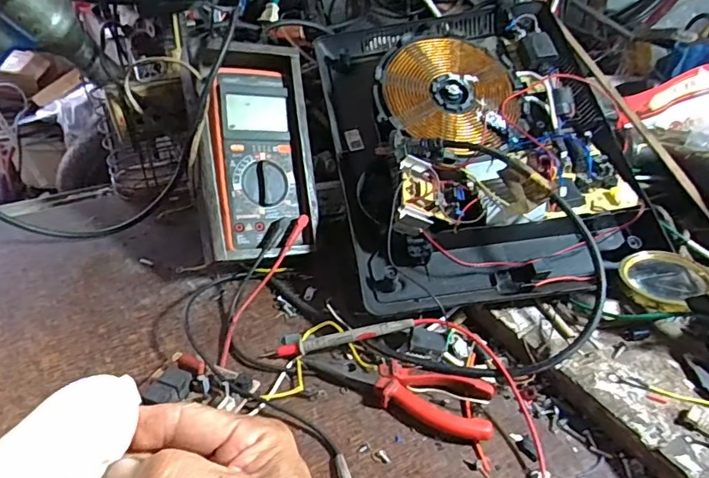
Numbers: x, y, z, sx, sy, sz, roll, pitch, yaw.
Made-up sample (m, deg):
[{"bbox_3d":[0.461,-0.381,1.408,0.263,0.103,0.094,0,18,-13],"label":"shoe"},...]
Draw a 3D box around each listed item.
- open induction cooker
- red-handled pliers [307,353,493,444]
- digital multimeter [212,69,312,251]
[{"bbox_3d":[0.125,-0.119,0.547,0.310,0.112,0.399,-8,60,-4],"label":"open induction cooker"},{"bbox_3d":[0.034,0.112,0.399,0.143,0.015,0.047,12,37,12],"label":"red-handled pliers"},{"bbox_3d":[-0.092,-0.081,0.503,0.077,0.179,0.030,-5,-8,-10],"label":"digital multimeter"}]

